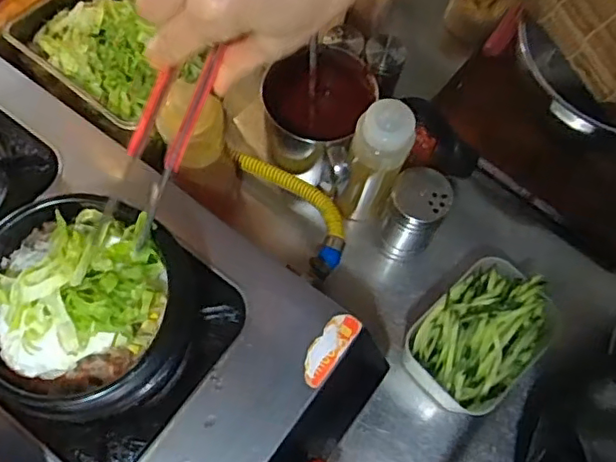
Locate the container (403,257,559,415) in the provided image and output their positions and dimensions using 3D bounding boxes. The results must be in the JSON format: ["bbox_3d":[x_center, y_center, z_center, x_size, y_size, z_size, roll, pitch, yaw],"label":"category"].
[{"bbox_3d":[0.169,0.110,0.596,0.157,0.096,0.104,-39,75,-17],"label":"container"}]

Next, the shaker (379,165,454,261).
[{"bbox_3d":[0.113,-0.015,0.649,0.058,0.120,0.058,1,68,-3],"label":"shaker"}]

